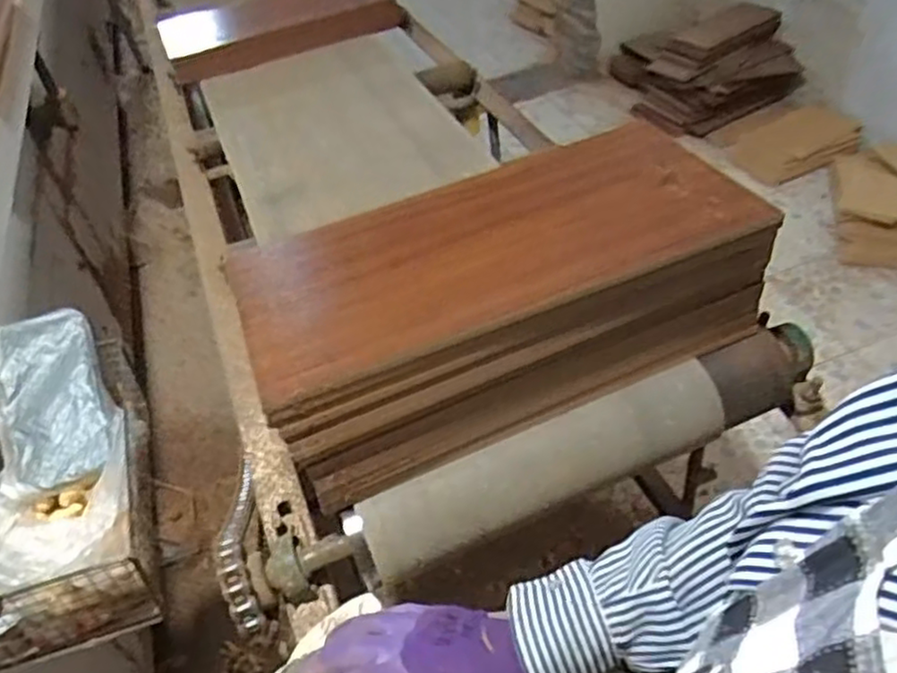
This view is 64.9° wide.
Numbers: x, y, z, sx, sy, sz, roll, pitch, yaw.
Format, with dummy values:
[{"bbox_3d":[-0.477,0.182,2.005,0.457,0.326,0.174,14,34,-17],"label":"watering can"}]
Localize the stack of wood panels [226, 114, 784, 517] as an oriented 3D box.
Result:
[{"bbox_3d":[0.049,-0.048,0.741,0.488,0.155,0.236,-20,45,-13],"label":"stack of wood panels"}]

